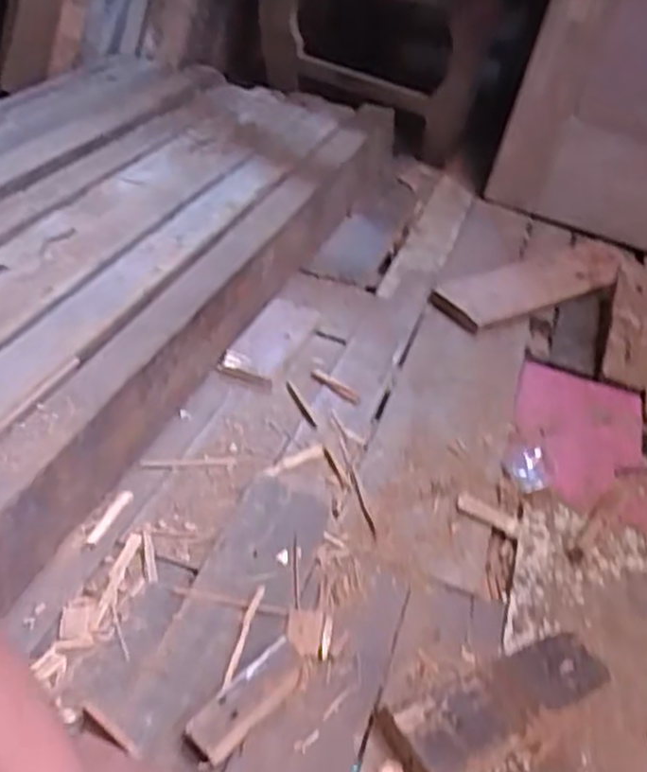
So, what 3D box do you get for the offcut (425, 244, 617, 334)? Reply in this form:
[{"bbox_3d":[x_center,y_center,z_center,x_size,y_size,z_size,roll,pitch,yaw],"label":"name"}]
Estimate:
[{"bbox_3d":[0.396,-0.189,1.369,0.448,0.020,0.133,-17,44,-27],"label":"offcut"}]

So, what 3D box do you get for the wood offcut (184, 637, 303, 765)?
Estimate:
[{"bbox_3d":[-0.066,0.281,0.670,0.039,0.024,0.123,34,45,29],"label":"wood offcut"}]

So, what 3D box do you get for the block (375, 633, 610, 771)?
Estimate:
[{"bbox_3d":[0.164,0.296,0.693,0.219,0.031,0.076,-15,44,-26],"label":"block"}]

